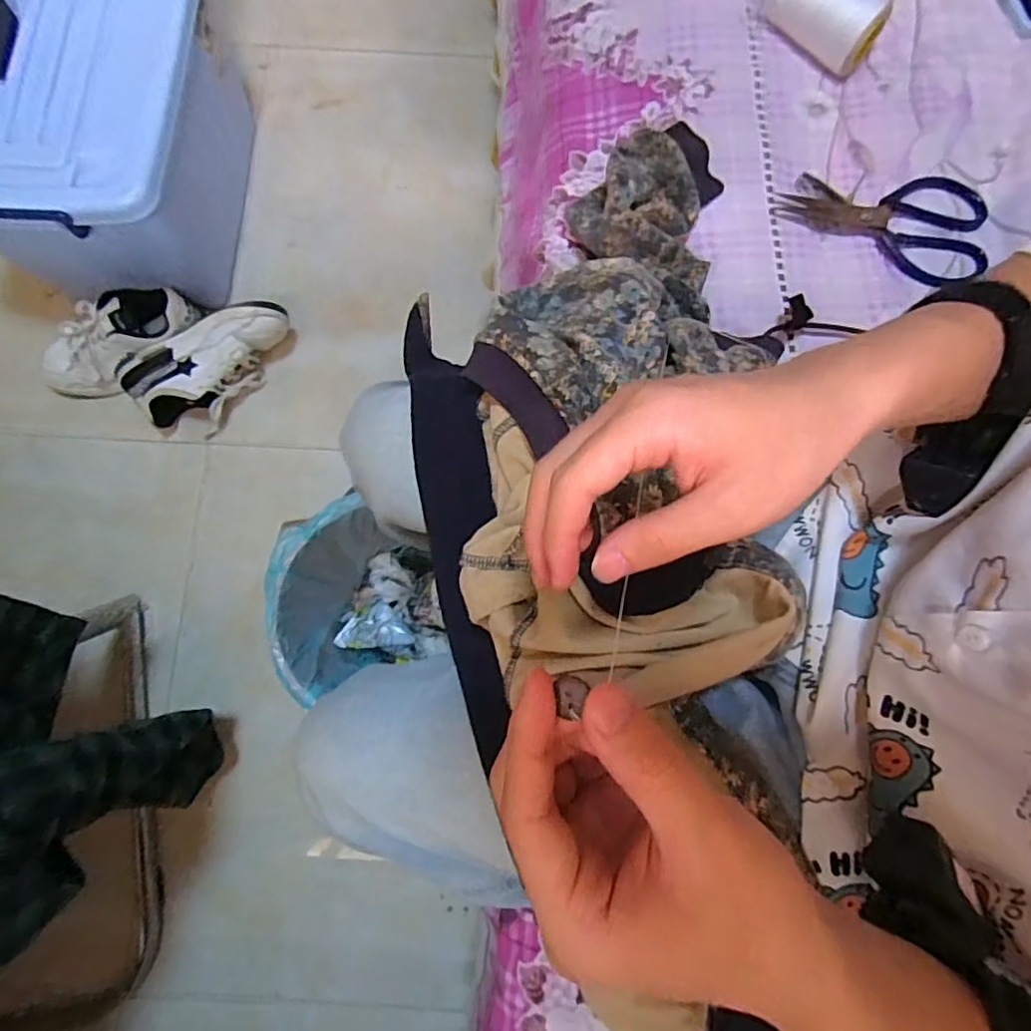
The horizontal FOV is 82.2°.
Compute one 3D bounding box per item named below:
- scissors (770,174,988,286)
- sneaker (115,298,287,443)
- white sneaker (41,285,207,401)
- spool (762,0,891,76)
[{"bbox_3d":[0.343,-0.268,0.550,0.193,0.008,0.108,0,78,-1],"label":"scissors"},{"bbox_3d":[-0.475,-0.237,0.941,0.265,0.099,0.126,-32,80,-7],"label":"sneaker"},{"bbox_3d":[-0.633,-0.272,0.934,0.260,0.091,0.101,-32,80,6],"label":"white sneaker"},{"bbox_3d":[0.301,-0.490,0.581,0.110,0.055,0.046,39,80,7],"label":"spool"}]

